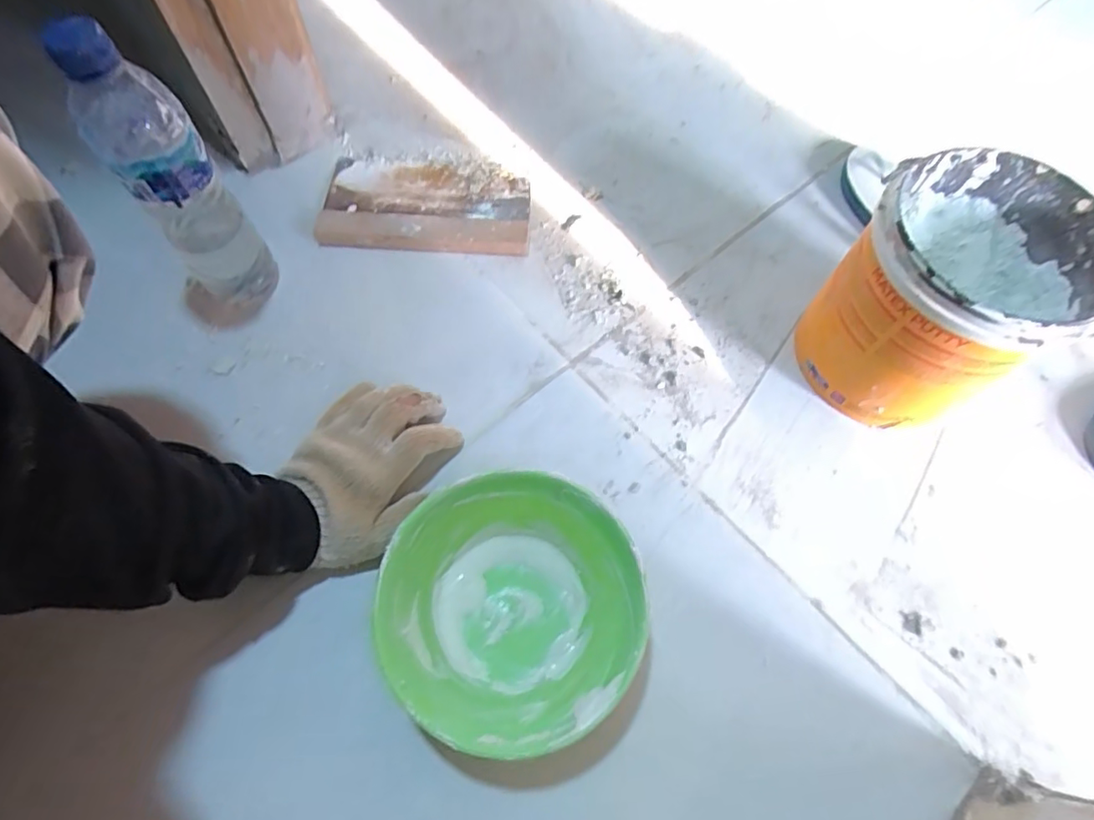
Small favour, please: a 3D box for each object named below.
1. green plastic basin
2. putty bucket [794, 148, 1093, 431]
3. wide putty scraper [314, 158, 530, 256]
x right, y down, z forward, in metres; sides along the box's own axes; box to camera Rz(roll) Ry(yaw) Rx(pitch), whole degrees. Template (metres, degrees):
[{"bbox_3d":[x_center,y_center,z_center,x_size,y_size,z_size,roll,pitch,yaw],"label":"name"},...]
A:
[{"bbox_3d":[-0.023,0.134,0.396,0.162,0.071,0.161,1,66,-1],"label":"green plastic basin"},{"bbox_3d":[0.298,-0.083,0.452,0.149,0.162,0.137,1,66,-1],"label":"putty bucket"},{"bbox_3d":[-0.119,-0.206,0.585,0.200,0.021,0.120,3,66,0],"label":"wide putty scraper"}]

